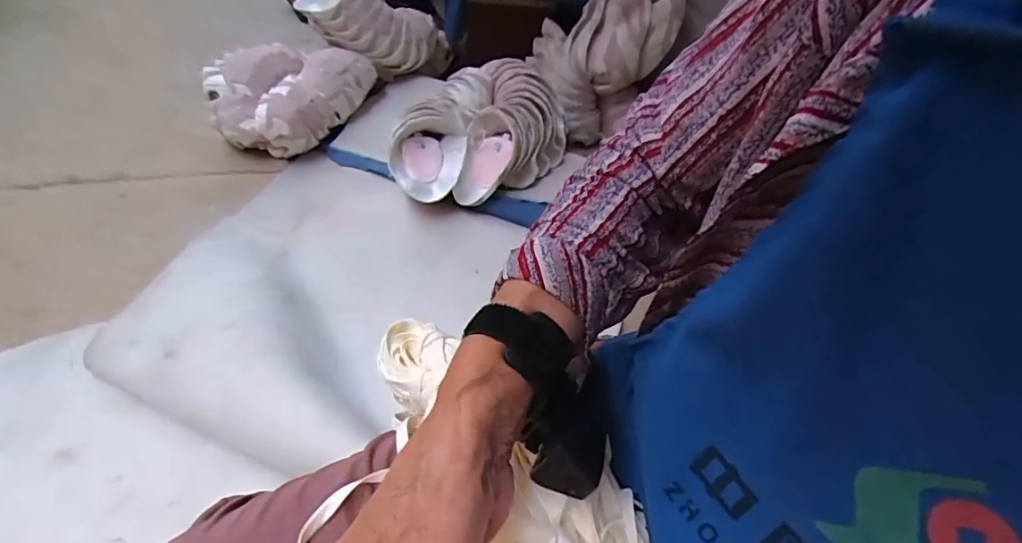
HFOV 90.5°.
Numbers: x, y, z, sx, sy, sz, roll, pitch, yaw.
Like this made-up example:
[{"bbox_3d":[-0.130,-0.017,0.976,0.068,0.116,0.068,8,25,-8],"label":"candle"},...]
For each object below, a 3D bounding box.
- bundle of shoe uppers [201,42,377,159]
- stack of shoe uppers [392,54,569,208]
[{"bbox_3d":[-0.547,-0.433,1.252,0.313,0.159,0.358,17,45,6],"label":"bundle of shoe uppers"},{"bbox_3d":[-0.051,-0.311,1.135,0.305,0.135,0.457,22,46,11],"label":"stack of shoe uppers"}]

